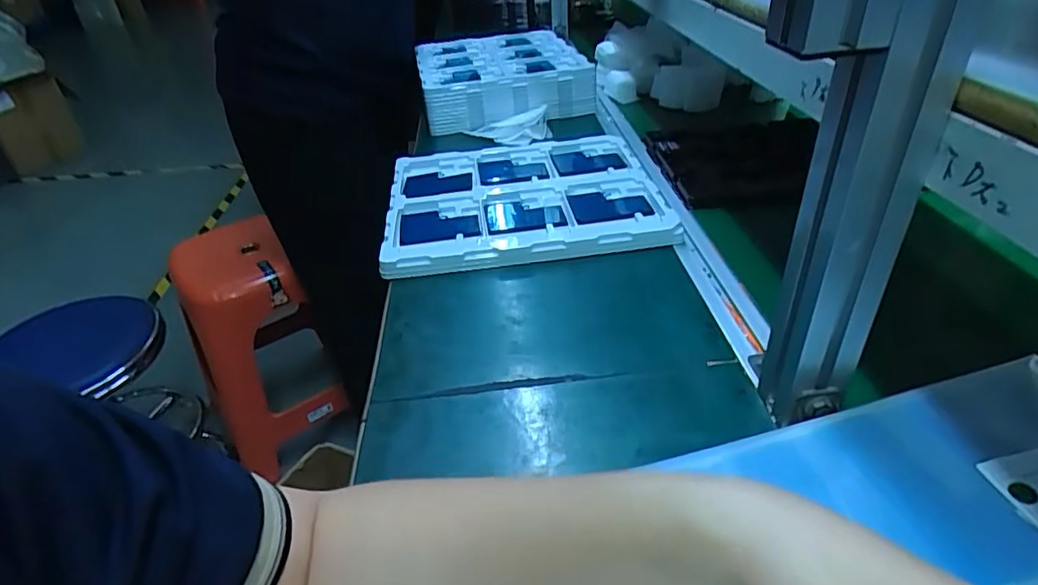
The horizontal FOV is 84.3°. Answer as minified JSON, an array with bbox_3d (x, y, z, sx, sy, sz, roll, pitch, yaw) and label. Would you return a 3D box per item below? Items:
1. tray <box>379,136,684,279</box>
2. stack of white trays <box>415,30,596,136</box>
[{"bbox_3d":[0.000,-0.121,0.716,0.320,0.035,0.289,-6,35,-3],"label":"tray"},{"bbox_3d":[-0.031,-0.407,1.071,0.292,0.082,0.364,-9,34,-9],"label":"stack of white trays"}]

